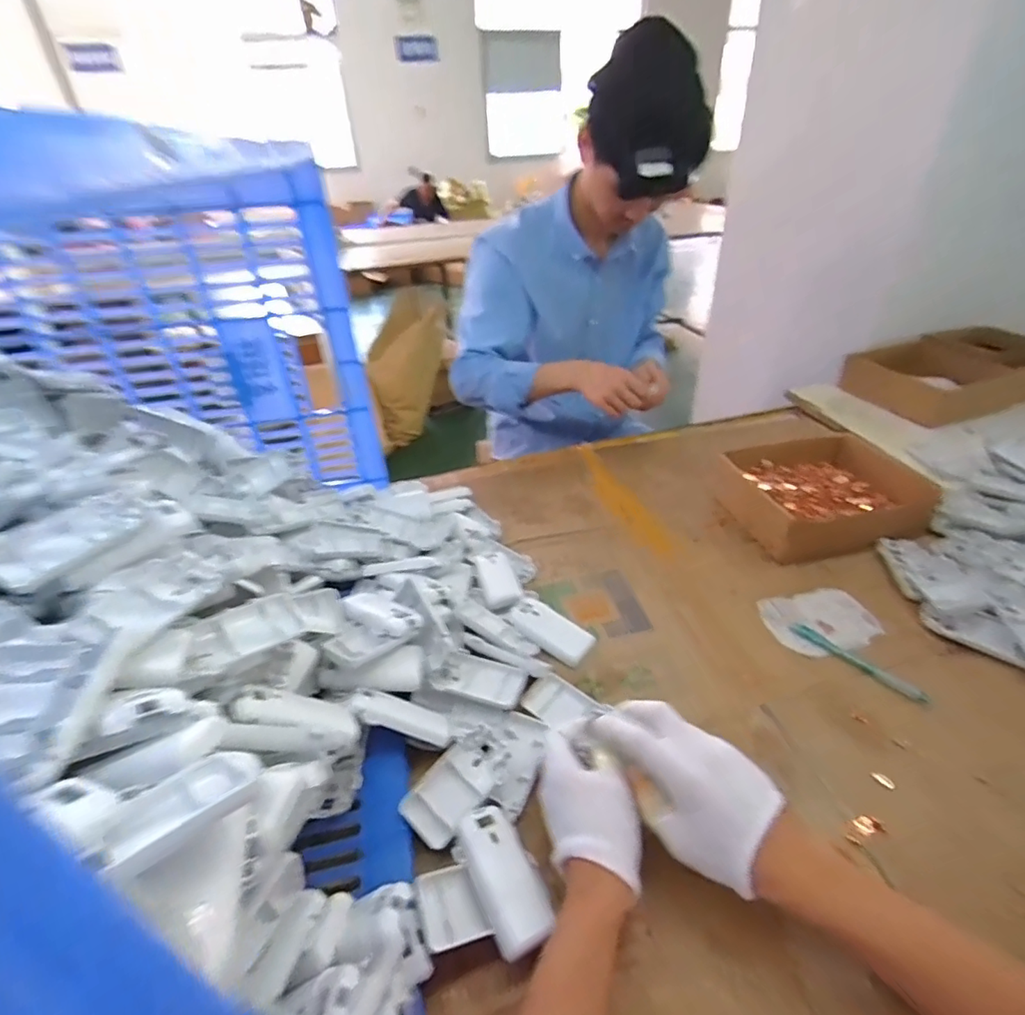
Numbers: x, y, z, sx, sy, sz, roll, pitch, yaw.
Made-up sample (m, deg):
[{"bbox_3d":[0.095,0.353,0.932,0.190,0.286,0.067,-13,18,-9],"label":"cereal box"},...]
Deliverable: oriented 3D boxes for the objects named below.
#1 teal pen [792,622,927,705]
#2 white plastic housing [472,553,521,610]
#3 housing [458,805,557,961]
[{"bbox_3d":[0.354,0.160,0.544,0.012,0.013,0.129,-27,42,-31],"label":"teal pen"},{"bbox_3d":[-0.019,0.087,0.644,0.041,0.010,0.097,-24,39,-2],"label":"white plastic housing"},{"bbox_3d":[-0.005,0.267,0.384,0.043,0.017,0.091,-17,38,-20],"label":"housing"}]

